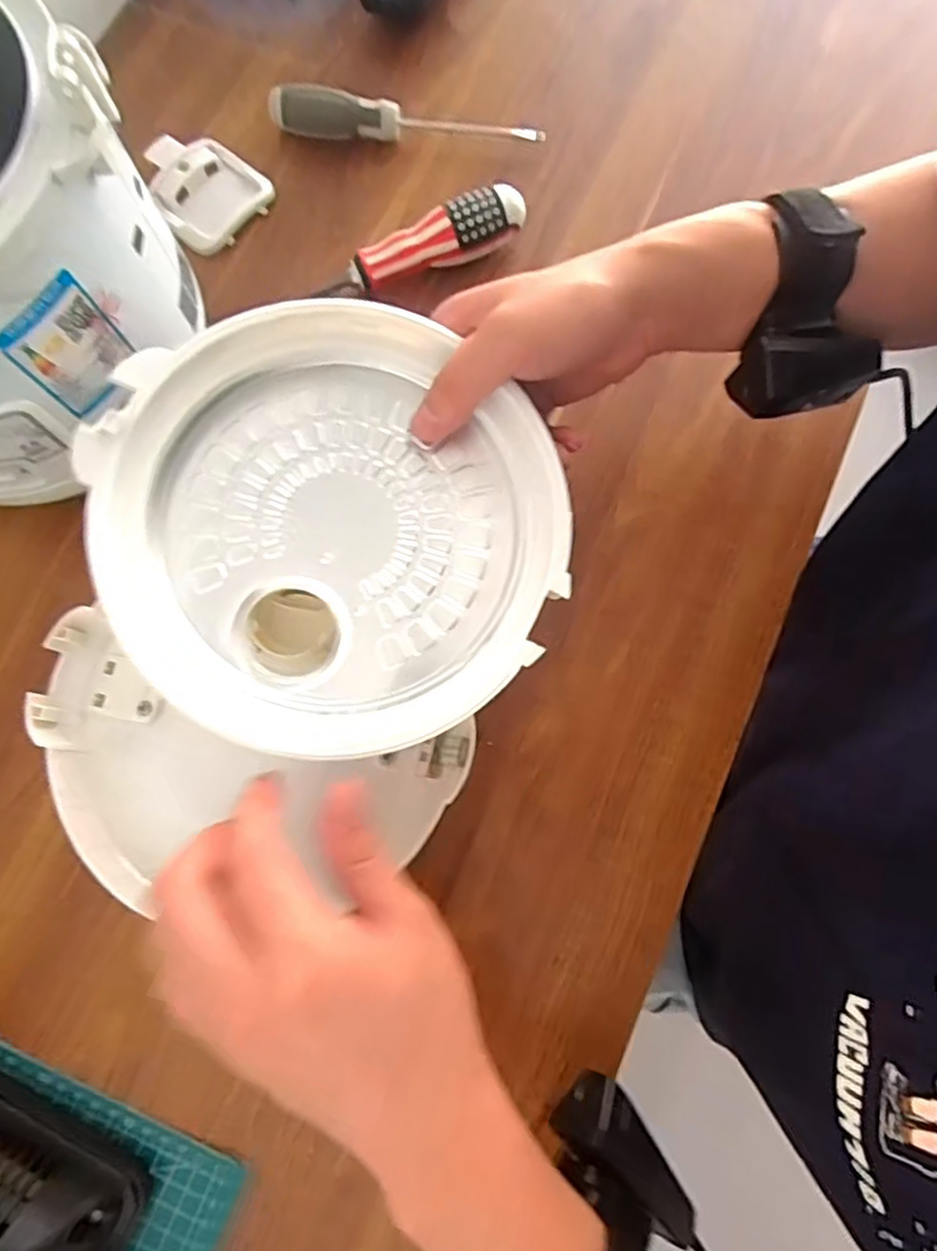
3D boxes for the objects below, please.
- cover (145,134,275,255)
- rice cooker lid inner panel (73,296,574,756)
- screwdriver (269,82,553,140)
[{"bbox_3d":[-0.183,-0.304,0.476,0.071,0.020,0.080,-43,80,-9],"label":"cover"},{"bbox_3d":[-0.061,-0.045,0.313,0.196,0.038,0.192,-20,82,-12],"label":"rice cooker lid inner panel"},{"bbox_3d":[-0.045,-0.355,0.481,0.189,0.026,0.023,5,77,2],"label":"screwdriver"}]

